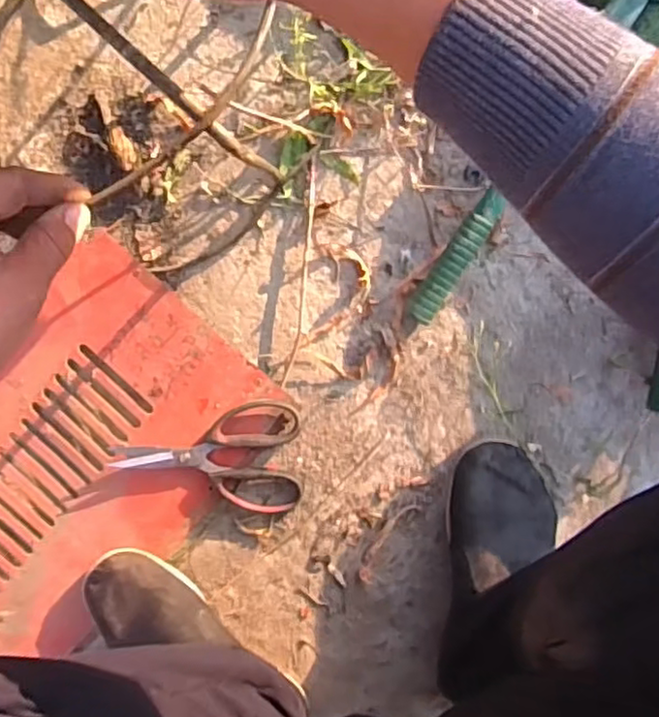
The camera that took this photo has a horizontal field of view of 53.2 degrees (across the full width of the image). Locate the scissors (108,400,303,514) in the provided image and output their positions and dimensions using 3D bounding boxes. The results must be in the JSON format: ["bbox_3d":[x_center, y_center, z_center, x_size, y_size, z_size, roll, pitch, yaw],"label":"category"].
[{"bbox_3d":[-0.121,0.102,0.656,0.182,0.024,0.116,-2,96,1],"label":"scissors"}]

